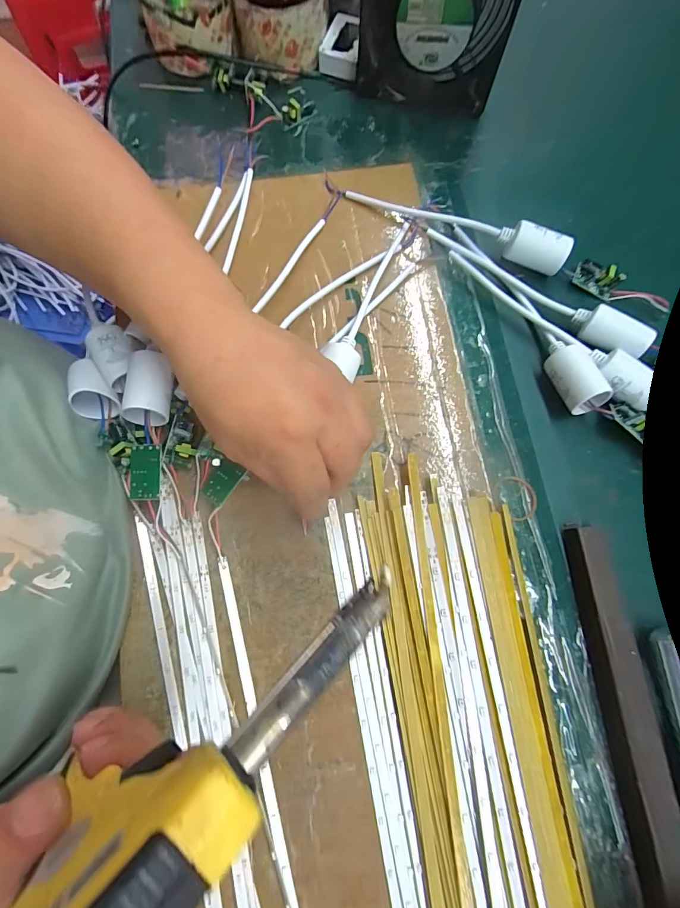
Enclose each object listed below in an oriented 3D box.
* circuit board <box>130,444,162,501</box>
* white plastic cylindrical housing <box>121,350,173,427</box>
[{"bbox_3d":[-0.127,0.012,0.252,0.019,0.004,0.035,-2,82,-1],"label":"circuit board"},{"bbox_3d":[-0.124,-0.043,0.249,0.026,0.025,0.044,4,76,1],"label":"white plastic cylindrical housing"}]

